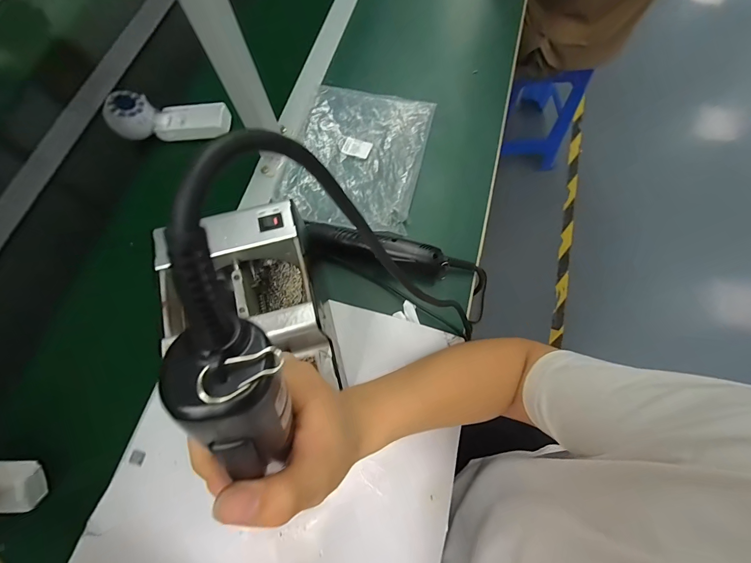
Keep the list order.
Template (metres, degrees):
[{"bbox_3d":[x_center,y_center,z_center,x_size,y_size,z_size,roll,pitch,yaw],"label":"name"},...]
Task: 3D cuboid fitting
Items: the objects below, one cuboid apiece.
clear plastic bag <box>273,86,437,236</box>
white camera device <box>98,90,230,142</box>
[{"bbox_3d":[-0.025,-0.182,0.482,0.181,0.014,0.229,12,72,4],"label":"clear plastic bag"},{"bbox_3d":[-0.300,-0.250,0.499,0.165,0.059,0.072,-3,71,-1],"label":"white camera device"}]

